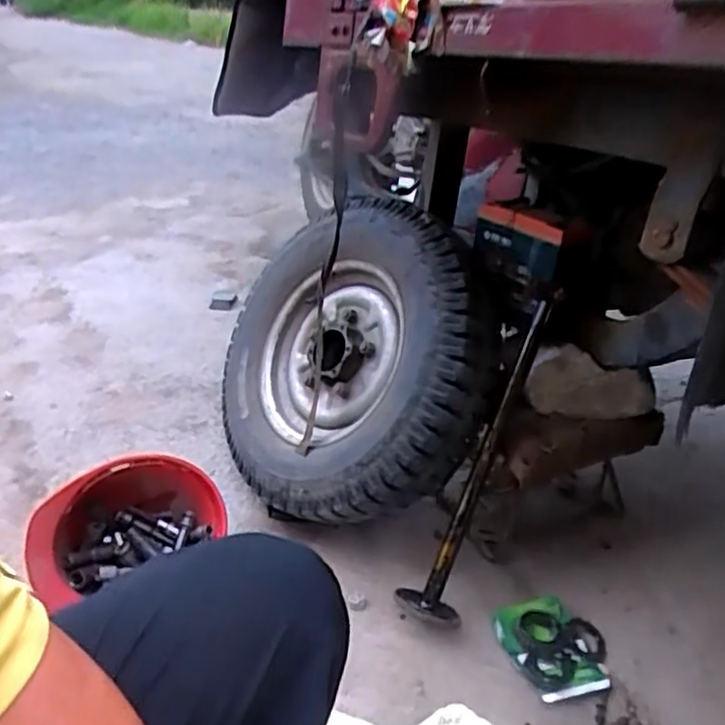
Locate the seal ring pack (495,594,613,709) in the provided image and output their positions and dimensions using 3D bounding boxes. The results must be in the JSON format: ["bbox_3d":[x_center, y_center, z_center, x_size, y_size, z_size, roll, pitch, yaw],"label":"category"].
[{"bbox_3d":[0.278,0.402,0.974,0.138,0.031,0.154,-9,30,-21],"label":"seal ring pack"}]

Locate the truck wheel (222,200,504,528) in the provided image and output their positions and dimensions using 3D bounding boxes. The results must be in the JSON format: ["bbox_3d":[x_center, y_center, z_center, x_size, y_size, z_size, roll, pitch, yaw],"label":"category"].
[{"bbox_3d":[-0.027,0.000,1.160,0.129,0.528,0.522,28,39,-44],"label":"truck wheel"}]

